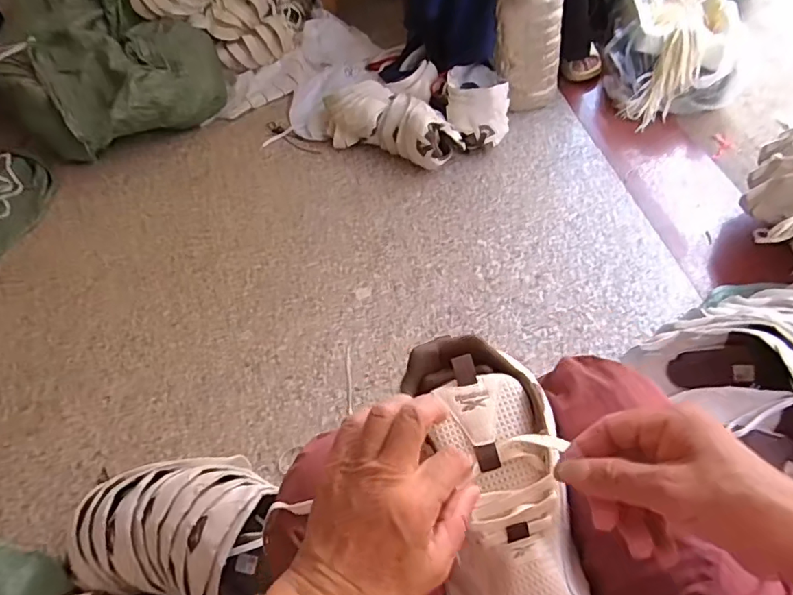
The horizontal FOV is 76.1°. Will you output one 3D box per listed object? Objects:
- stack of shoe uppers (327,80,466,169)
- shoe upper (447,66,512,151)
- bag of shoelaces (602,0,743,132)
[{"bbox_3d":[-0.012,-0.438,1.297,0.370,0.141,0.143,25,60,26],"label":"stack of shoe uppers"},{"bbox_3d":[0.211,-0.494,1.310,0.156,0.106,0.246,-5,52,6],"label":"shoe upper"},{"bbox_3d":[0.731,-0.646,1.336,0.328,0.189,0.437,12,55,16],"label":"bag of shoelaces"}]

